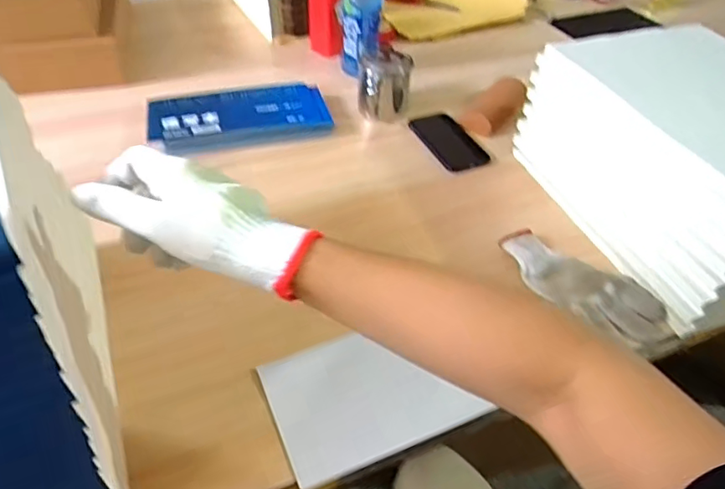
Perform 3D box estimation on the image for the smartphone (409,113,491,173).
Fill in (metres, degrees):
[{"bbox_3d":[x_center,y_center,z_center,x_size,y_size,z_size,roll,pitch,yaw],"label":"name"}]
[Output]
[{"bbox_3d":[0.143,-0.170,0.875,0.086,0.013,0.146,-17,48,-19],"label":"smartphone"}]

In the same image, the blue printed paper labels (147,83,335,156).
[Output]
[{"bbox_3d":[-0.195,-0.207,0.864,0.277,0.013,0.153,-12,46,-14],"label":"blue printed paper labels"}]

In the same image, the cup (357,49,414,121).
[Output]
[{"bbox_3d":[0.037,-0.265,0.905,0.087,0.093,0.101,4,44,1],"label":"cup"}]

